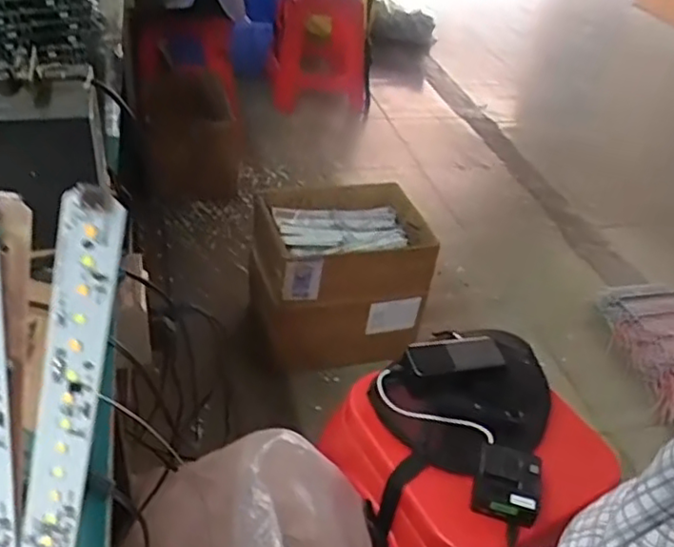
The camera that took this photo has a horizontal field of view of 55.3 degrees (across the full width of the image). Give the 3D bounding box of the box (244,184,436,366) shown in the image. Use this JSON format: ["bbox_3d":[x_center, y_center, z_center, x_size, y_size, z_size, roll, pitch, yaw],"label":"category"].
[{"bbox_3d":[0.001,-0.003,1.456,0.398,0.301,0.303,-5,39,-15],"label":"box"}]

